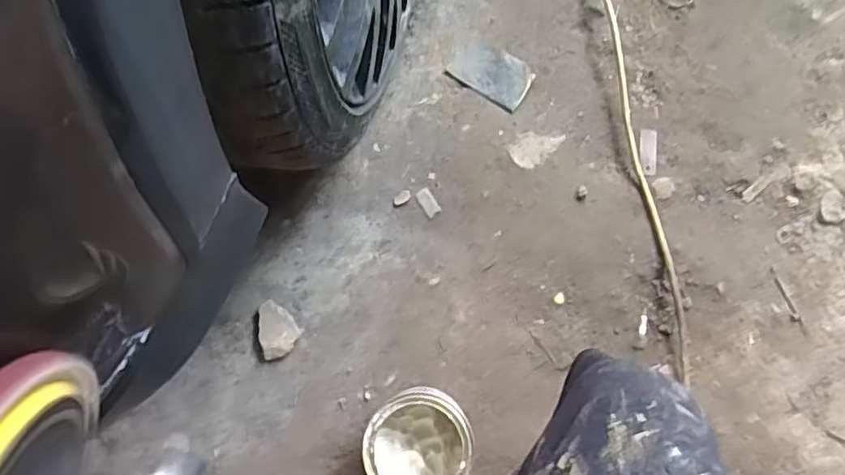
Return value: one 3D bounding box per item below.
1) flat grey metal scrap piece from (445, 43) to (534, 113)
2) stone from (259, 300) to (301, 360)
[{"bbox_3d":[0.094,-0.223,0.829,0.105,0.018,0.066,32,76,10],"label":"flat grey metal scrap piece"},{"bbox_3d":[-0.176,0.111,0.741,0.045,0.015,0.068,-18,74,-4],"label":"stone"}]

